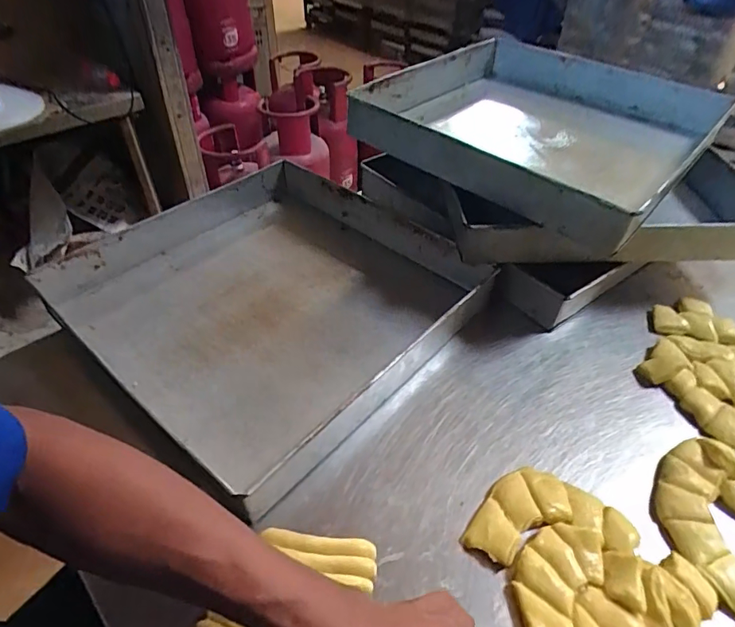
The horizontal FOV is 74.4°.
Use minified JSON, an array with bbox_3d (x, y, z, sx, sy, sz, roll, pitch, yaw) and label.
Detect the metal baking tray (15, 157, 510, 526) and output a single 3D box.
[{"bbox_3d":[-0.128,-0.033,0.619,0.429,0.060,0.413,32,51,28],"label":"metal baking tray"}]

